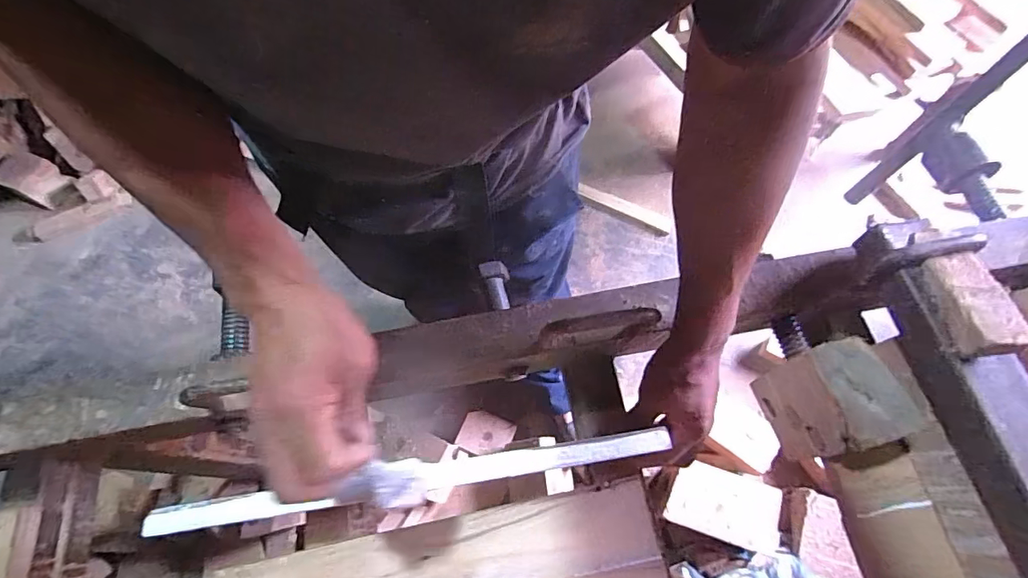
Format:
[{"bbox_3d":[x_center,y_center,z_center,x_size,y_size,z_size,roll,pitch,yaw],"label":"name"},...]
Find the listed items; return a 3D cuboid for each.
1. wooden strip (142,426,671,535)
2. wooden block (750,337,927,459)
[{"bbox_3d":[-0.085,0.161,0.409,0.431,0.011,0.023,-8,67,-3],"label":"wooden strip"},{"bbox_3d":[0.327,0.115,0.506,0.072,0.142,0.101,-18,67,-5],"label":"wooden block"}]

